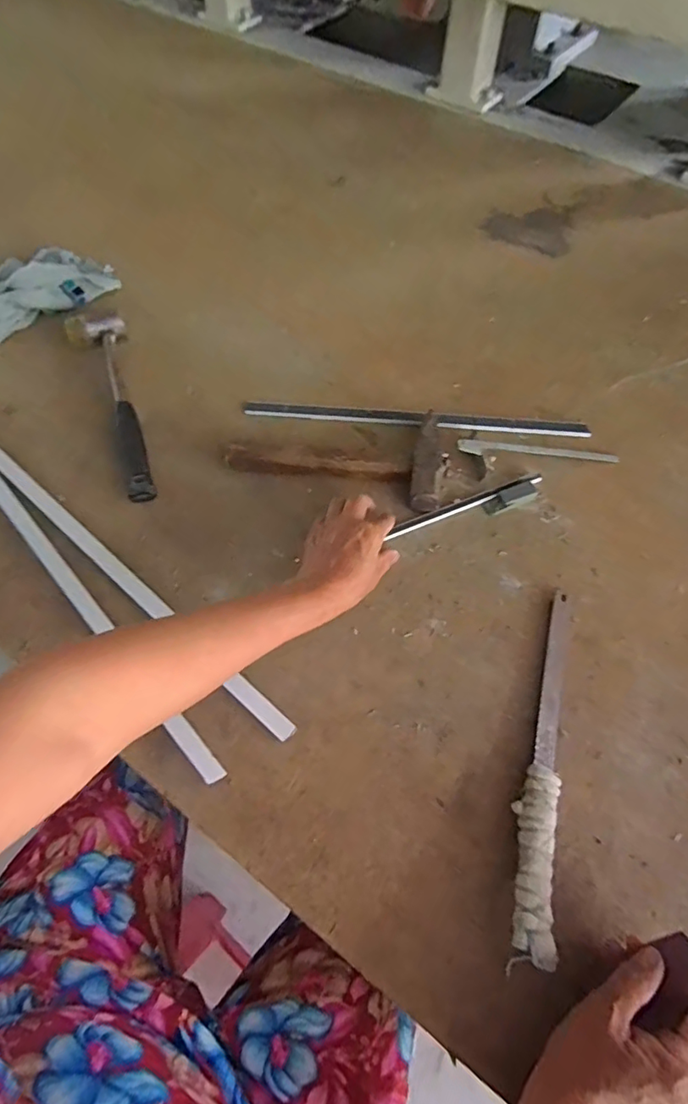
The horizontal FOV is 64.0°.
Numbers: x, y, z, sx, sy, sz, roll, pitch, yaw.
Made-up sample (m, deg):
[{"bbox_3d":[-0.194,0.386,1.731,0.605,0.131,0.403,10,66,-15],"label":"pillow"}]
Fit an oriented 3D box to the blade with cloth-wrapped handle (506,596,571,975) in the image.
[{"bbox_3d":[0.176,0.172,0.478,0.032,0.033,0.313,14,63,7],"label":"blade with cloth-wrapped handle"}]

